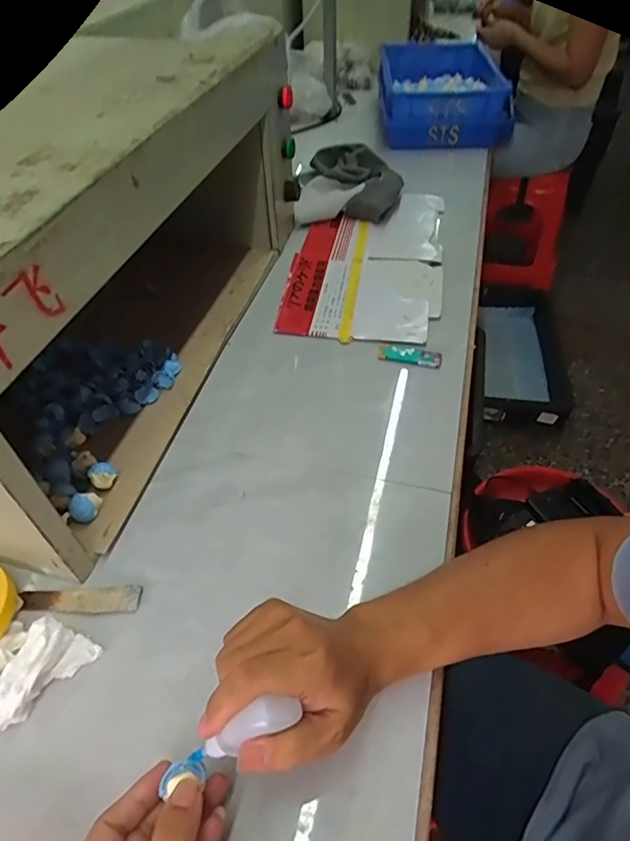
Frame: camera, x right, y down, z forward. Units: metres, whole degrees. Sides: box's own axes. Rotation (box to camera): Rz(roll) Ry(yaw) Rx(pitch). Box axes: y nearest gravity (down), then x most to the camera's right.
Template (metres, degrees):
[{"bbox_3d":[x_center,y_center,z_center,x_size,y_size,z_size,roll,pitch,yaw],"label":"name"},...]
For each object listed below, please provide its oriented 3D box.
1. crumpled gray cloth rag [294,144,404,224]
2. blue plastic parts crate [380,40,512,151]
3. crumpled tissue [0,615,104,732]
[{"bbox_3d":[0.060,-0.435,0.934,0.192,0.063,0.190,5,50,6],"label":"crumpled gray cloth rag"},{"bbox_3d":[0.276,-0.725,1.167,0.248,0.114,0.351,1,49,3],"label":"blue plastic parts crate"},{"bbox_3d":[-0.233,0.194,0.417,0.064,0.025,0.088,35,58,27],"label":"crumpled tissue"}]

